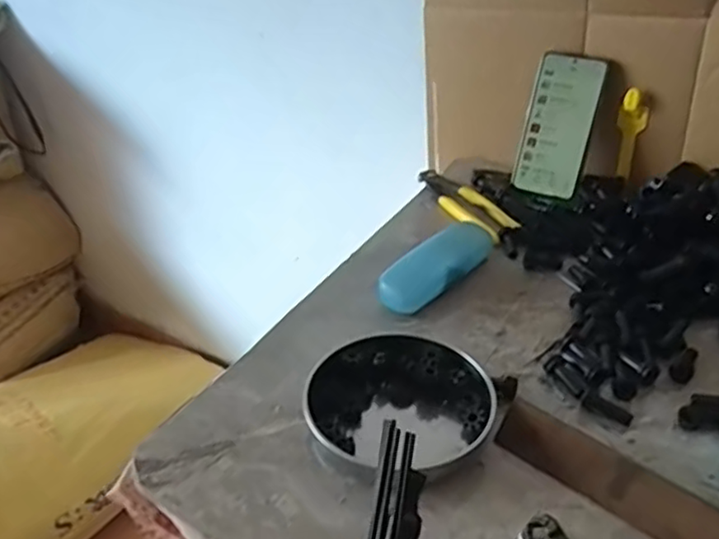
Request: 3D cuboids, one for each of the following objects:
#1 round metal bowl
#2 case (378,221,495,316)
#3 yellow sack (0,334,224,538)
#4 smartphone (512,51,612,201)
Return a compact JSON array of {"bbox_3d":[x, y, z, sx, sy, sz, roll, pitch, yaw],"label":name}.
[{"bbox_3d":[0.033,0.099,0.501,0.135,0.031,0.128,0,35,0],"label":"round metal bowl"},{"bbox_3d":[0.078,-0.004,0.641,0.049,0.032,0.151,28,44,34],"label":"case"},{"bbox_3d":[-0.599,0.317,1.289,0.432,0.201,0.612,18,39,25],"label":"yellow sack"},{"bbox_3d":[0.232,-0.166,0.762,0.074,0.159,0.011,20,17,26],"label":"smartphone"}]

